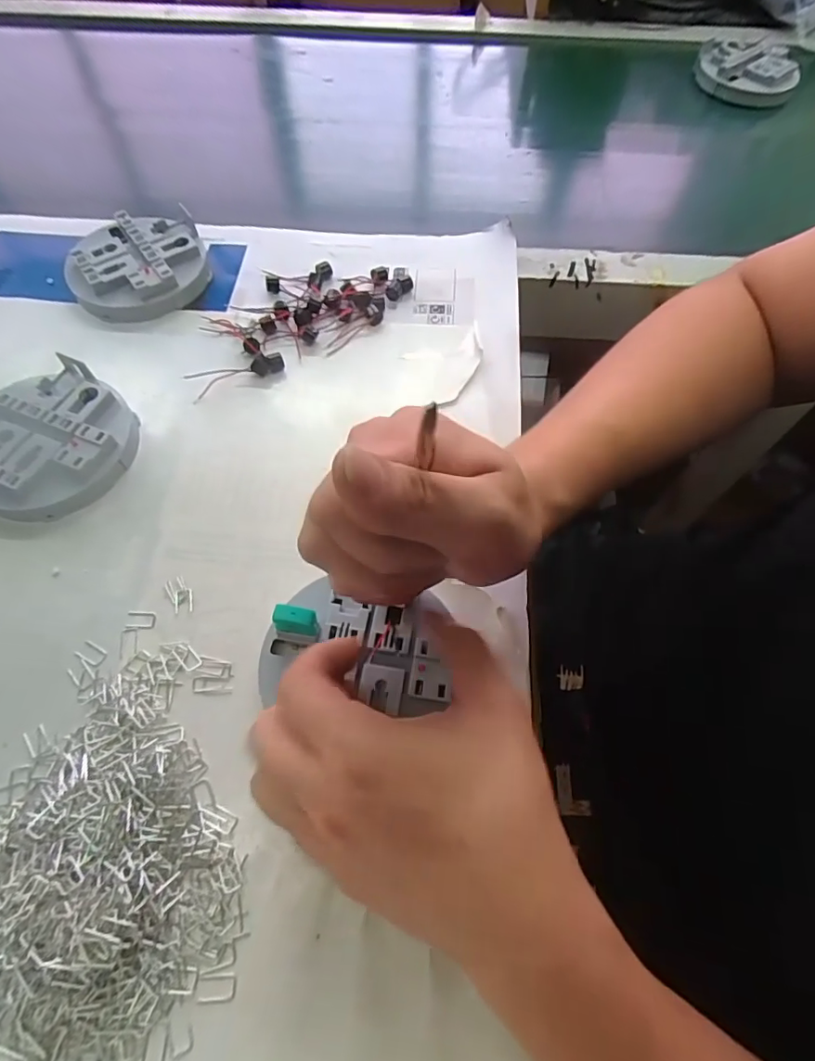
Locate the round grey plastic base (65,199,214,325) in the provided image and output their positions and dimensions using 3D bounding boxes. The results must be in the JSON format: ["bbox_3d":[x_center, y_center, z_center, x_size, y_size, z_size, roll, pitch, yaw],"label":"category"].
[{"bbox_3d":[-0.206,-0.205,0.400,0.098,0.022,0.095,-18,65,-10],"label":"round grey plastic base"}]

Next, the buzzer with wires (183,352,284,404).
[{"bbox_3d":[-0.120,-0.111,0.362,0.066,0.010,0.020,-24,66,-13],"label":"buzzer with wires"}]

